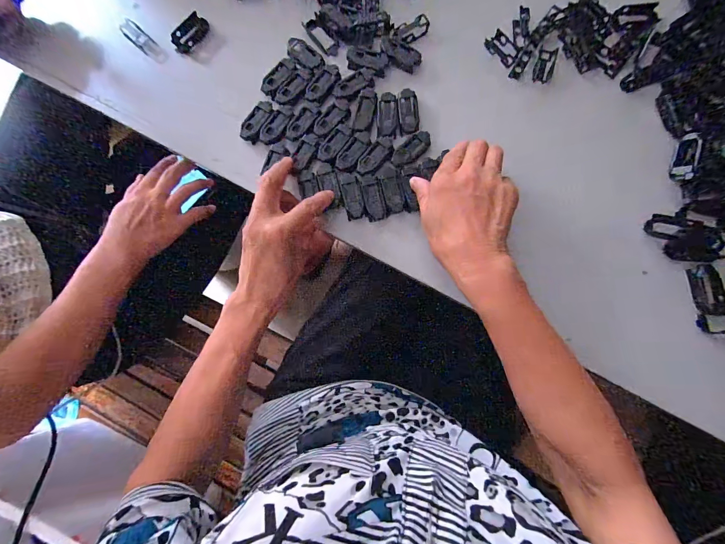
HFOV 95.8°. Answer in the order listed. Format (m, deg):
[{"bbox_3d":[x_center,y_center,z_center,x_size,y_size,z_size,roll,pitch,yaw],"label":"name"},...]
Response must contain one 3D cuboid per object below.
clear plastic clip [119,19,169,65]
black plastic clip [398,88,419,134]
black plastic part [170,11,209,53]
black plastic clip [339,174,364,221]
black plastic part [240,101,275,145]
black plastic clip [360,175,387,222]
[{"bbox_3d":[-0.264,-0.278,0.397,0.068,0.010,0.020,44,88,7],"label":"clear plastic clip"},{"bbox_3d":[0.051,-0.178,0.362,0.021,0.005,0.052,-1,83,4],"label":"black plastic clip"},{"bbox_3d":[-0.207,-0.285,0.391,0.027,0.006,0.048,44,88,7],"label":"black plastic part"},{"bbox_3d":[-0.011,-0.083,0.357,0.021,0.008,0.049,-14,82,2],"label":"black plastic clip"},{"bbox_3d":[-0.119,-0.170,0.369,0.023,0.008,0.049,27,86,6],"label":"black plastic part"},{"bbox_3d":[0.012,-0.081,0.356,0.021,0.007,0.051,-12,83,2],"label":"black plastic clip"}]

